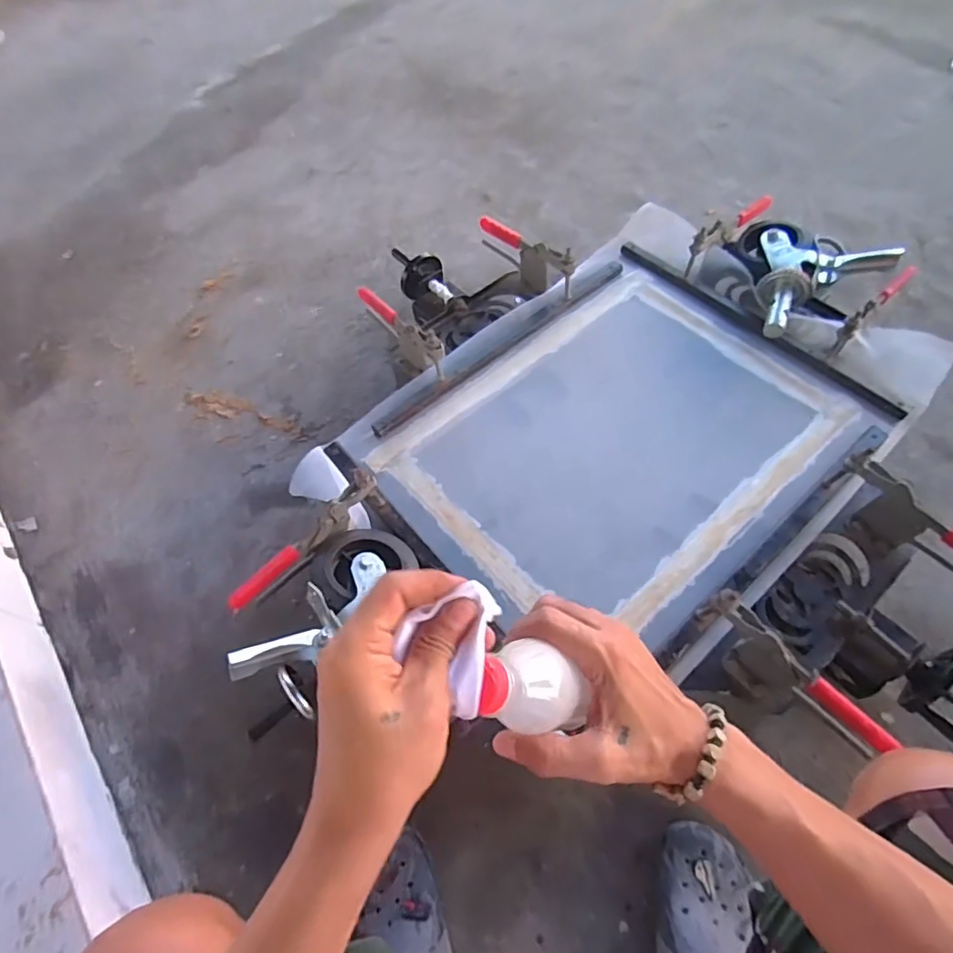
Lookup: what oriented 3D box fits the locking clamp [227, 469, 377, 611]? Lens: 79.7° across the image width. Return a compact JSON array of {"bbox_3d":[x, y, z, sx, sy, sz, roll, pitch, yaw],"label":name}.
[{"bbox_3d":[-0.237,0.092,0.802,0.027,0.090,0.248,38,69,23],"label":"locking clamp"}]

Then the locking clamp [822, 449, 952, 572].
[{"bbox_3d":[0.622,0.071,0.802,0.254,0.125,0.049,37,67,23],"label":"locking clamp"}]

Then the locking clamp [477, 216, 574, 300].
[{"bbox_3d":[0.095,-0.435,1.131,0.034,0.120,0.251,-38,64,-17],"label":"locking clamp"}]

